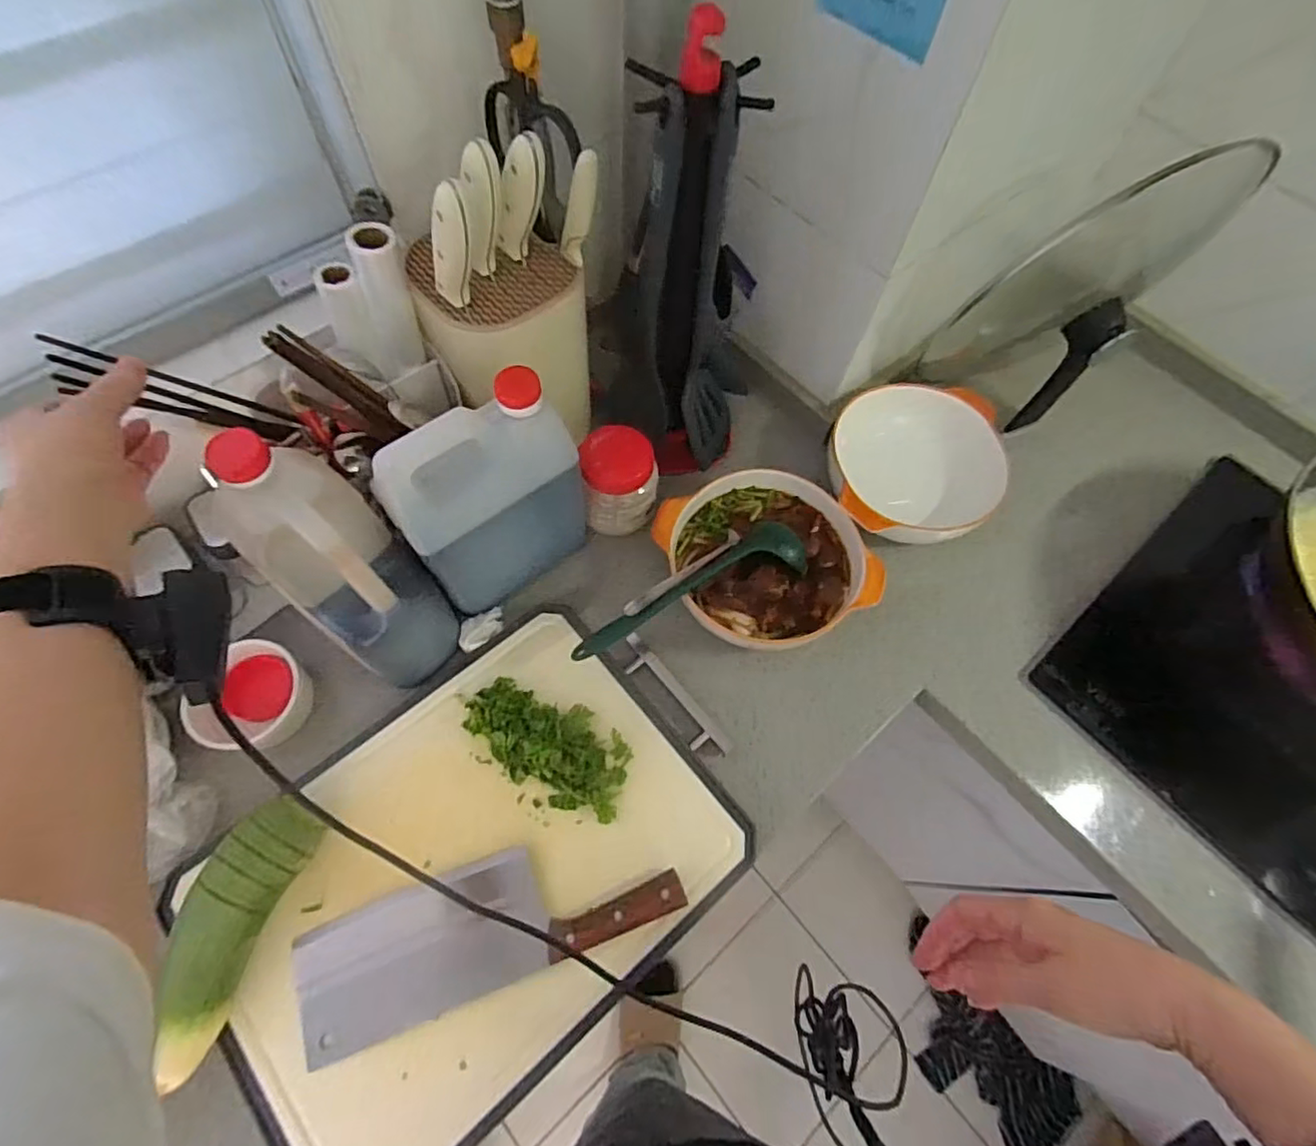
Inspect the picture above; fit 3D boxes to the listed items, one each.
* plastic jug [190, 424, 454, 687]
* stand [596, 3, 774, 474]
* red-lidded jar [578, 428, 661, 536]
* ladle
[{"bbox_3d":[-0.250,0.001,0.503,0.124,0.225,0.094,37,69,13],"label":"plastic jug"},{"bbox_3d":[0.022,-0.251,0.557,0.142,0.356,0.147,14,65,3],"label":"stand"},{"bbox_3d":[-0.039,-0.090,0.638,0.073,0.092,0.077,1,65,-3],"label":"red-lidded jar"},{"bbox_3d":[0.032,0.026,0.612,0.254,0.053,0.063,-28,70,-15],"label":"ladle"}]

